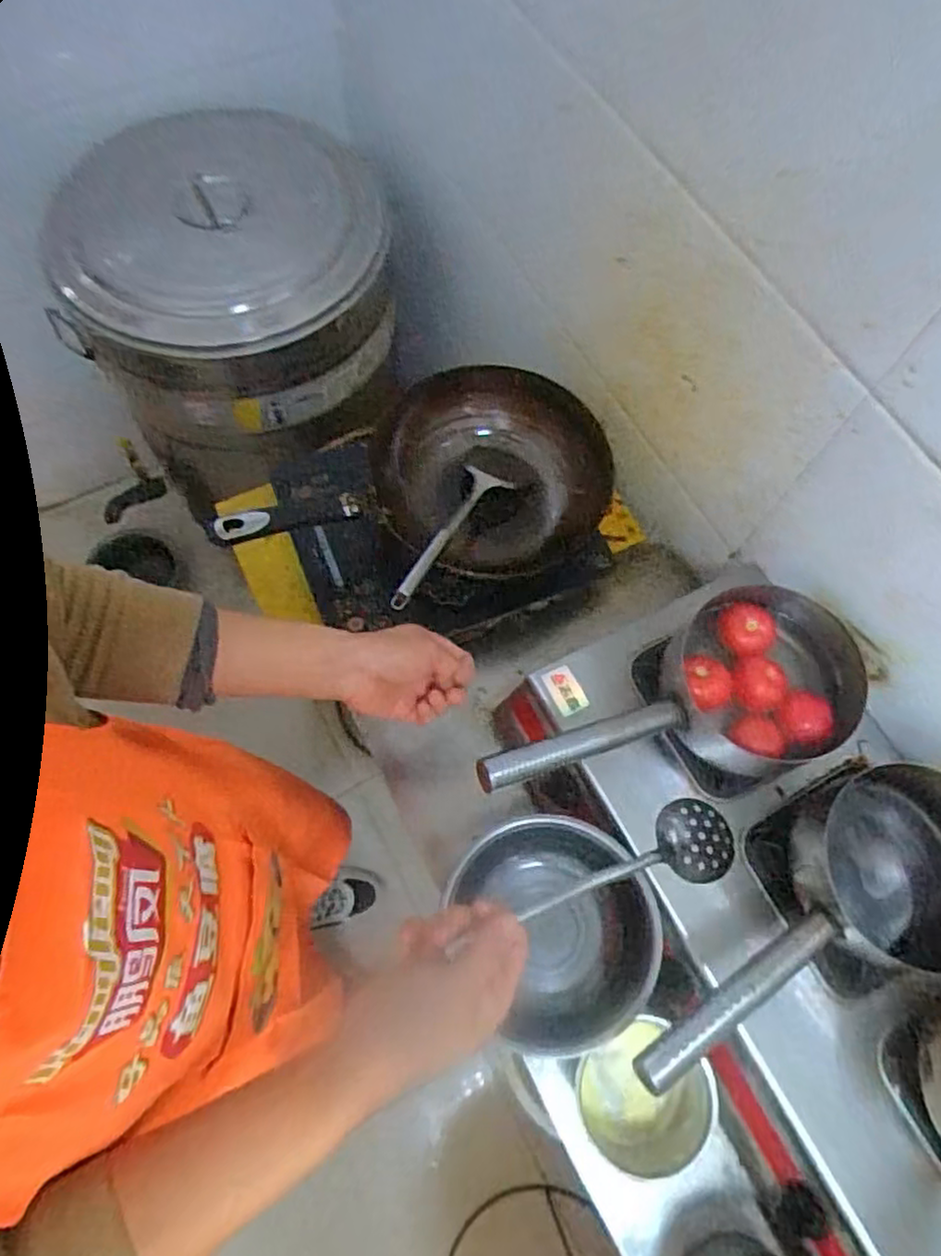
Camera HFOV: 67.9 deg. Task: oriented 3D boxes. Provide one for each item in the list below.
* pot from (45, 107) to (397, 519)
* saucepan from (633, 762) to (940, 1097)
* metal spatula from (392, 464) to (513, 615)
[{"bbox_3d":[-0.380,-0.522,1.165,0.486,0.393,0.405,3,68,-2],"label":"pot"},{"bbox_3d":[0.299,0.272,0.655,0.386,0.118,0.166,-20,70,-11],"label":"saucepan"},{"bbox_3d":[-0.022,-0.107,0.805,0.067,0.037,0.259,24,45,7],"label":"metal spatula"}]

